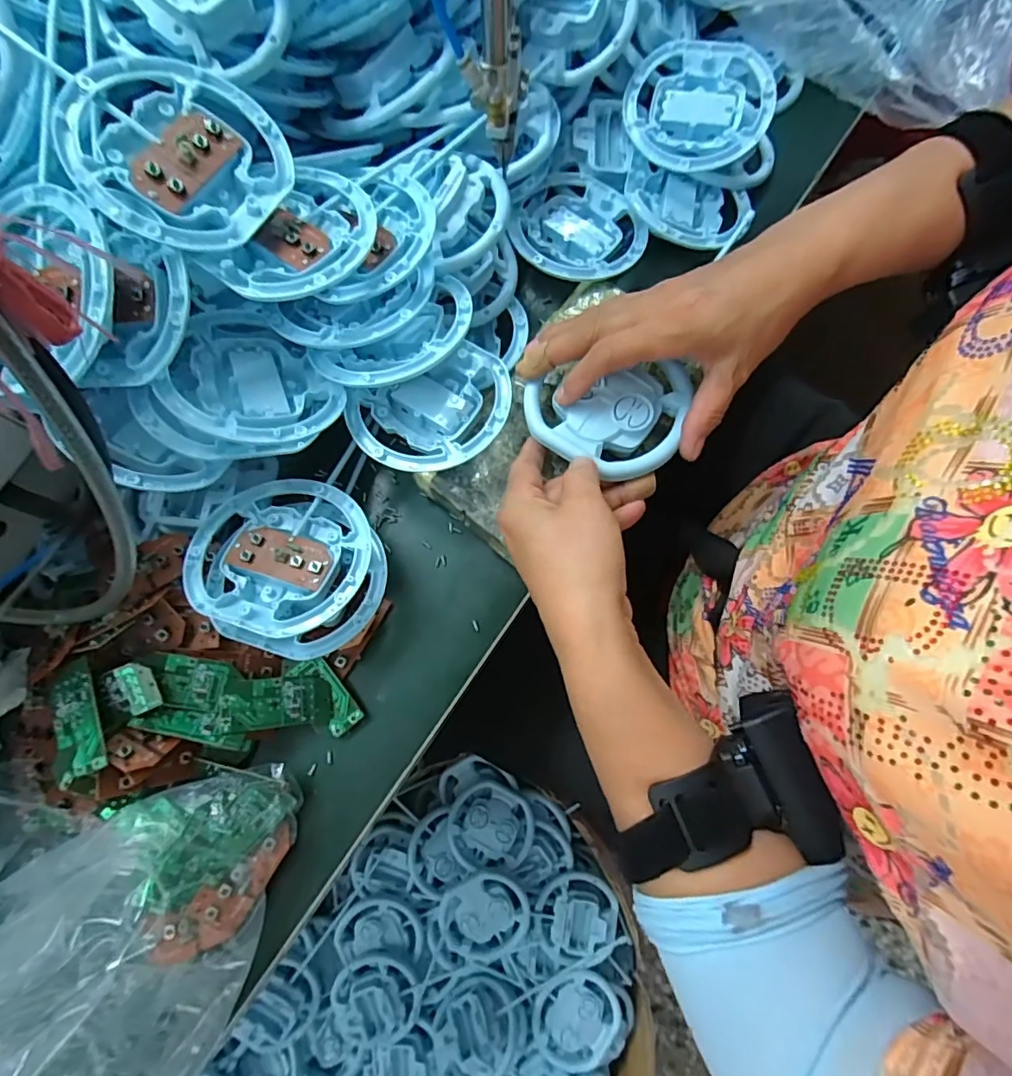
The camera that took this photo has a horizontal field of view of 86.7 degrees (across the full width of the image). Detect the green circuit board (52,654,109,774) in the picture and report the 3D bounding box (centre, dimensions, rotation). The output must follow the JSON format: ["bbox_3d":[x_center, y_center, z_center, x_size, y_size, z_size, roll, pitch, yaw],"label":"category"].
[{"bbox_3d":[-0.237,0.099,0.295,0.026,0.004,0.060,-19,81,7],"label":"green circuit board"}]

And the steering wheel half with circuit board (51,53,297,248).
[{"bbox_3d":[-0.168,-0.199,0.284,0.105,0.017,0.100,-26,92,-23],"label":"steering wheel half with circuit board"}]

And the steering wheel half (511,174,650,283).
[{"bbox_3d":[0.054,-0.234,0.407,0.097,0.020,0.100,0,75,1],"label":"steering wheel half"}]

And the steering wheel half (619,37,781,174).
[{"bbox_3d":[0.141,-0.317,0.395,0.102,0.023,0.098,0,75,1],"label":"steering wheel half"}]

